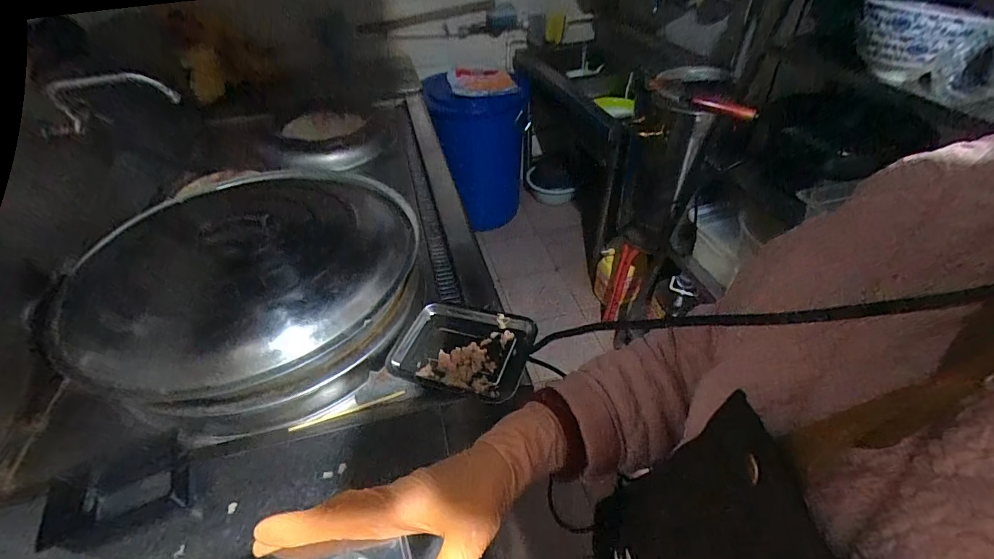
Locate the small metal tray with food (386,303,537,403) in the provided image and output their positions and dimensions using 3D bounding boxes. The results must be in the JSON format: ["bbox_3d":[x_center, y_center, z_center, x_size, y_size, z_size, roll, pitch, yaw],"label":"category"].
[{"bbox_3d":[-0.070,0.123,0.806,0.257,0.032,0.185,13,45,16],"label":"small metal tray with food"}]

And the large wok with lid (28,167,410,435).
[{"bbox_3d":[-0.461,-0.009,0.834,0.557,0.215,0.566,4,43,6],"label":"large wok with lid"}]

